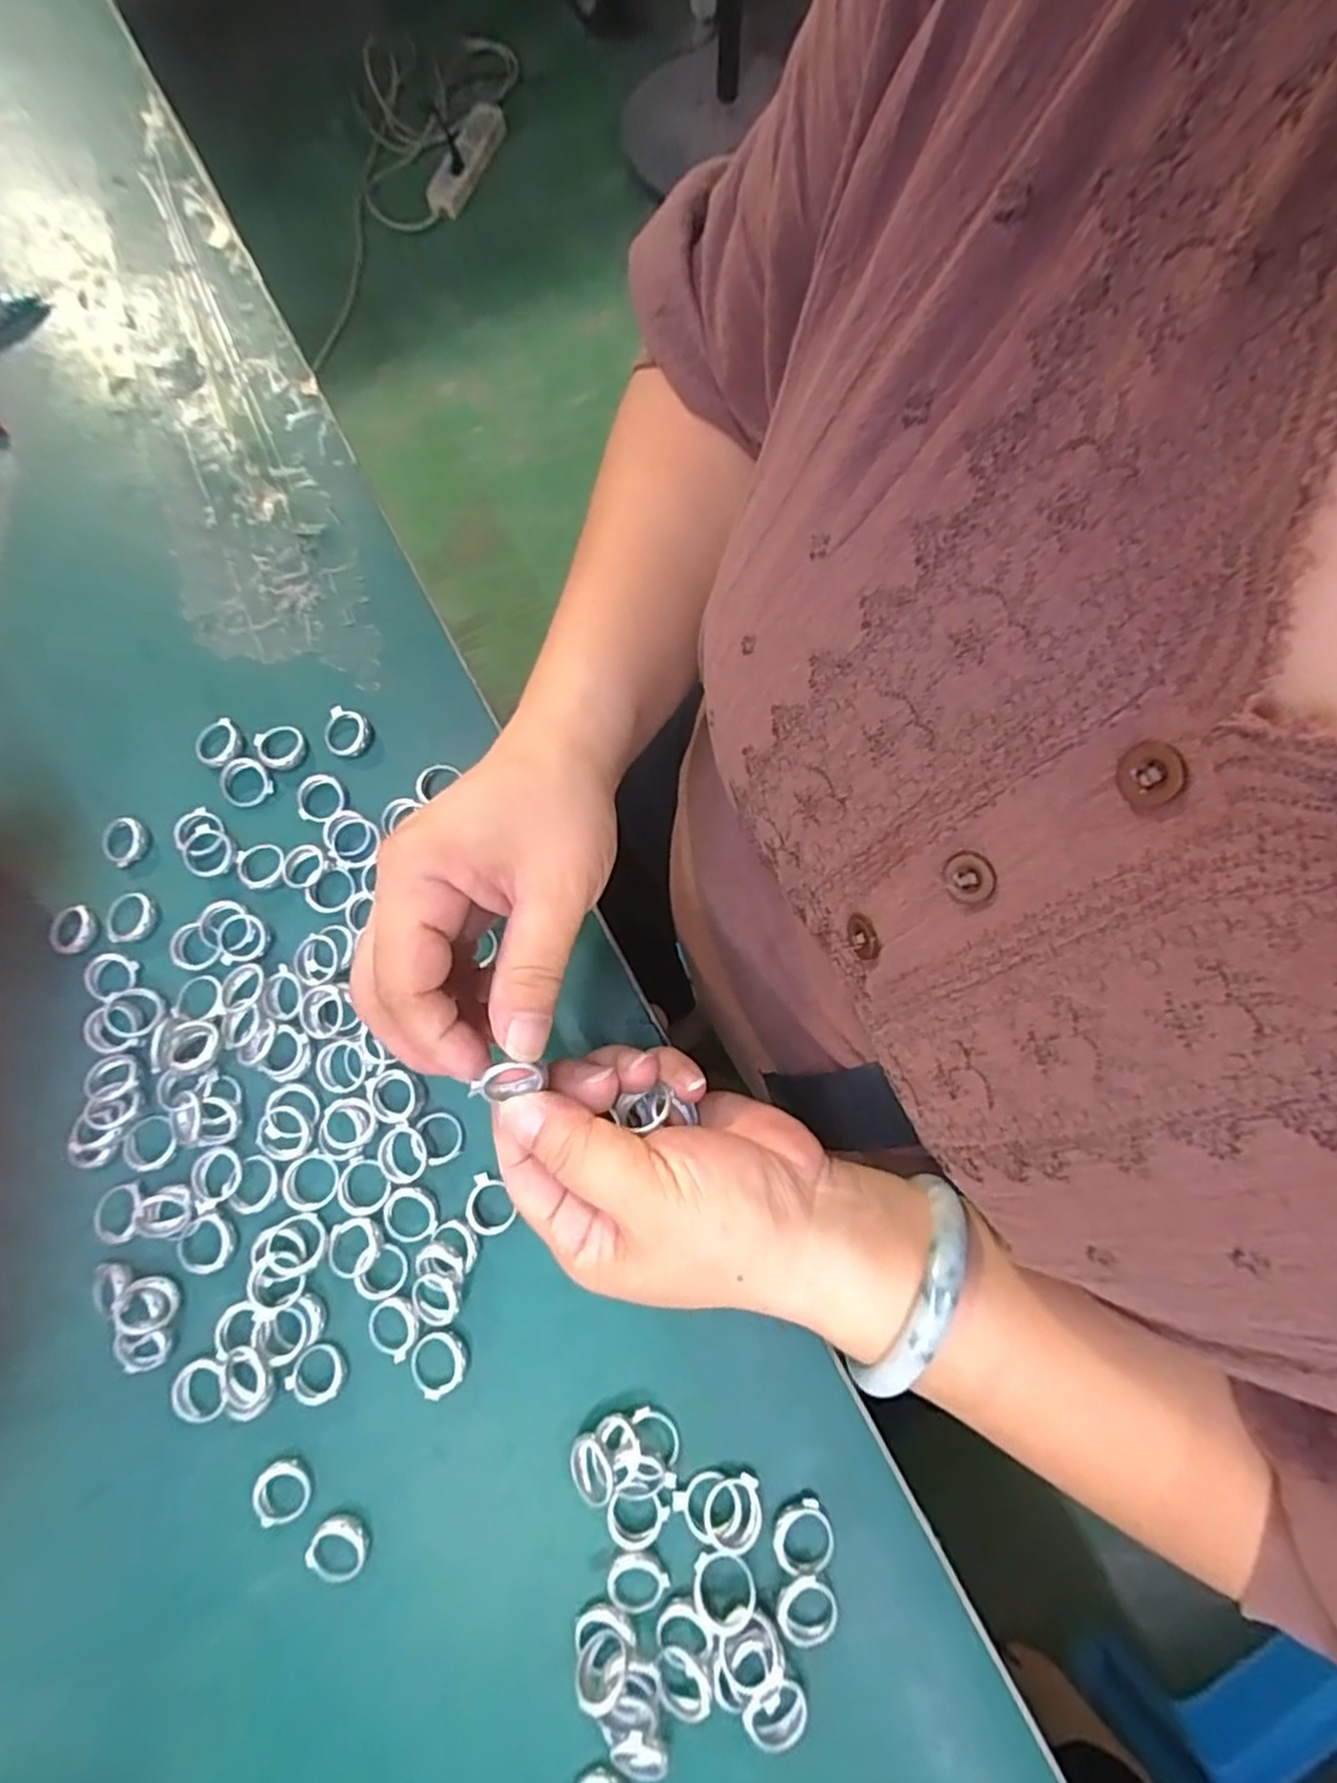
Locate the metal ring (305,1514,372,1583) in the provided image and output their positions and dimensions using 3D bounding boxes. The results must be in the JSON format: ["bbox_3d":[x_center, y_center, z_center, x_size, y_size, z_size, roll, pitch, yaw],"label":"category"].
[{"bbox_3d":[-0.121,0.241,0.265,0.021,0.004,0.022,0,79,1],"label":"metal ring"}]

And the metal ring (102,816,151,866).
[{"bbox_3d":[-0.239,-0.023,0.318,0.020,0.004,0.022,0,79,1],"label":"metal ring"}]

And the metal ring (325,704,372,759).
[{"bbox_3d":[-0.144,-0.071,0.326,0.022,0.004,0.021,0,79,1],"label":"metal ring"}]

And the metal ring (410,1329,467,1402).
[{"bbox_3d":[-0.087,0.179,0.275,0.022,0.004,0.022,0,79,1],"label":"metal ring"}]

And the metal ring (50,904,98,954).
[{"bbox_3d":[-0.257,0.016,0.312,0.020,0.004,0.020,0,79,1],"label":"metal ring"}]

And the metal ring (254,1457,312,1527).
[{"bbox_3d":[-0.143,0.223,0.268,0.020,0.004,0.020,0,79,1],"label":"metal ring"}]

